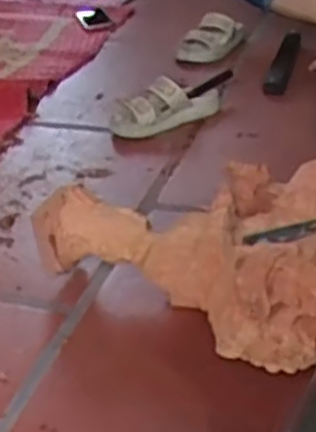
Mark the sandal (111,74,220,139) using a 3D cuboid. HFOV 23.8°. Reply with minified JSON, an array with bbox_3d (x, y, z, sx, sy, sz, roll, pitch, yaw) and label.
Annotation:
[{"bbox_3d":[0.020,-0.213,1.380,0.222,0.075,0.084,-24,36,-31],"label":"sandal"}]

